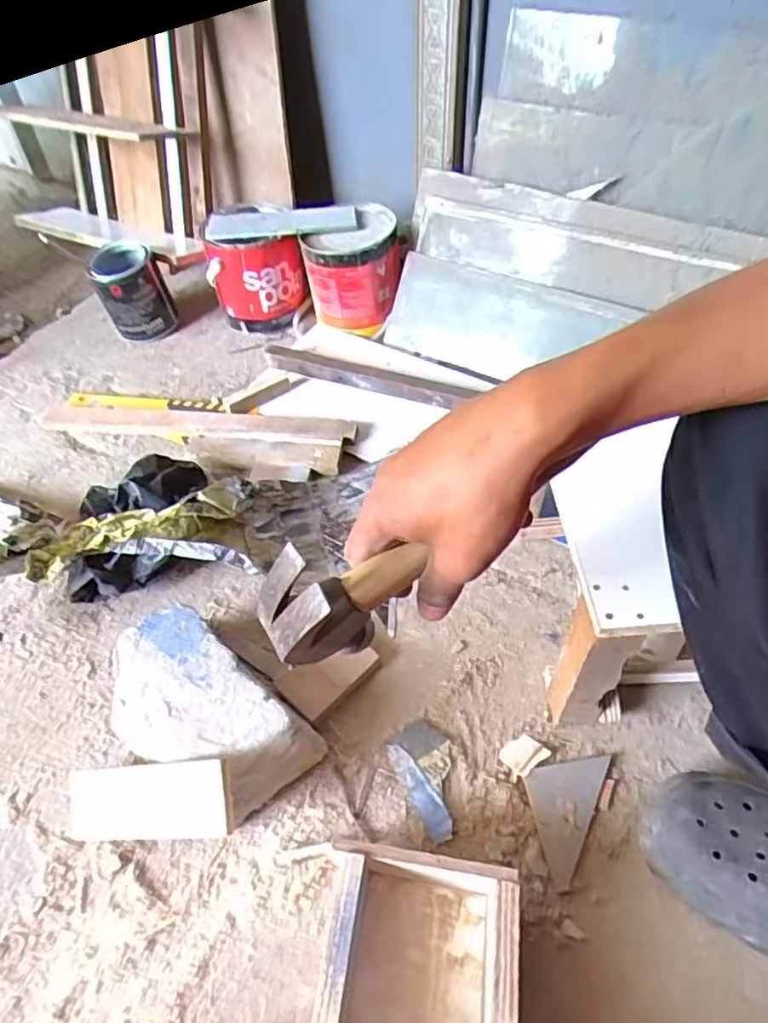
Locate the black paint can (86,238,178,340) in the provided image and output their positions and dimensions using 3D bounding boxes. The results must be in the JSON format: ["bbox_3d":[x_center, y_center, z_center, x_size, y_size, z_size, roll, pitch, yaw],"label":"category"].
[{"bbox_3d":[-0.425,-0.372,1.059,0.108,0.131,0.119,-21,52,-14],"label":"black paint can"}]

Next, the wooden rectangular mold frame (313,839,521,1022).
[{"bbox_3d":[0.017,0.388,0.411,0.132,0.074,0.280,5,51,7],"label":"wooden rectangular mold frame"}]

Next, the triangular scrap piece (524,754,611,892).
[{"bbox_3d":[0.159,0.267,0.570,0.062,0.007,0.119,22,55,20],"label":"triangular scrap piece"}]

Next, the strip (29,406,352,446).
[{"bbox_3d":[-0.279,-0.125,0.908,0.477,0.037,0.065,5,51,7],"label":"strip"}]

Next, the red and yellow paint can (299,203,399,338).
[{"bbox_3d":[-0.047,-0.393,1.019,0.148,0.148,0.132,1,50,4],"label":"red and yellow paint can"}]

